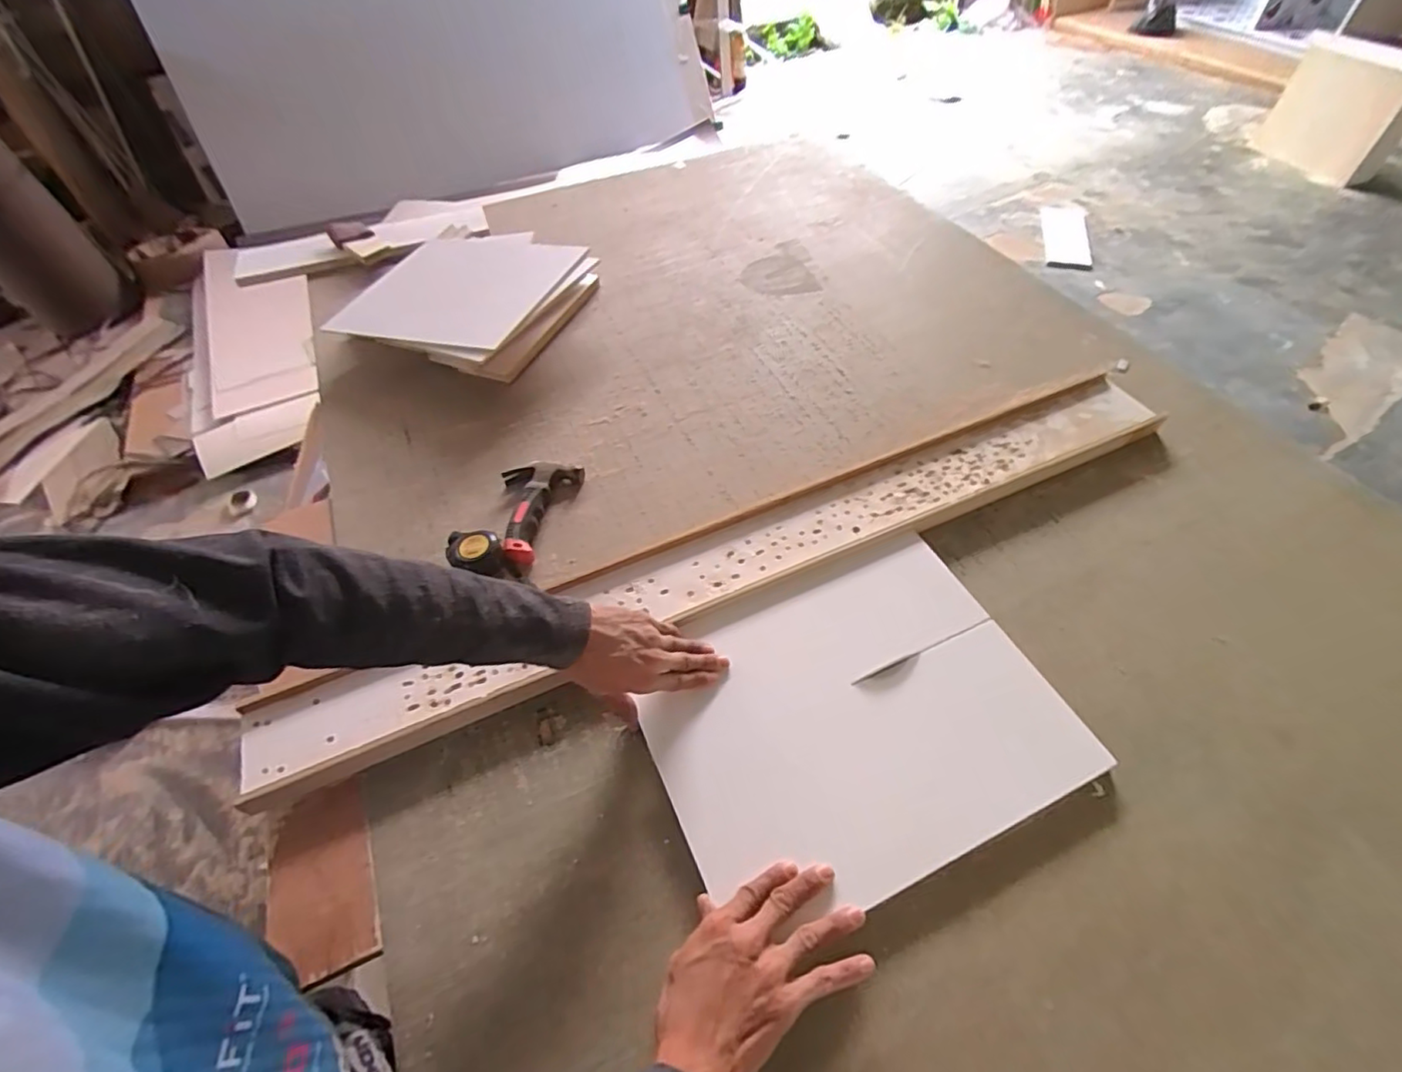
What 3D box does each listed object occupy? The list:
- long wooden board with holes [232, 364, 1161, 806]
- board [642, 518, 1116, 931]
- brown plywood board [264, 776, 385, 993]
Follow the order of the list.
[{"bbox_3d":[0.072,0.014,0.726,1.136,0.020,0.114,-22,54,-13],"label":"long wooden board with holes"},{"bbox_3d":[0.145,0.172,0.608,0.376,0.017,0.303,-22,54,-12],"label":"board"},{"bbox_3d":[-0.348,0.315,0.559,0.088,0.011,0.162,-22,54,-12],"label":"brown plywood board"}]

